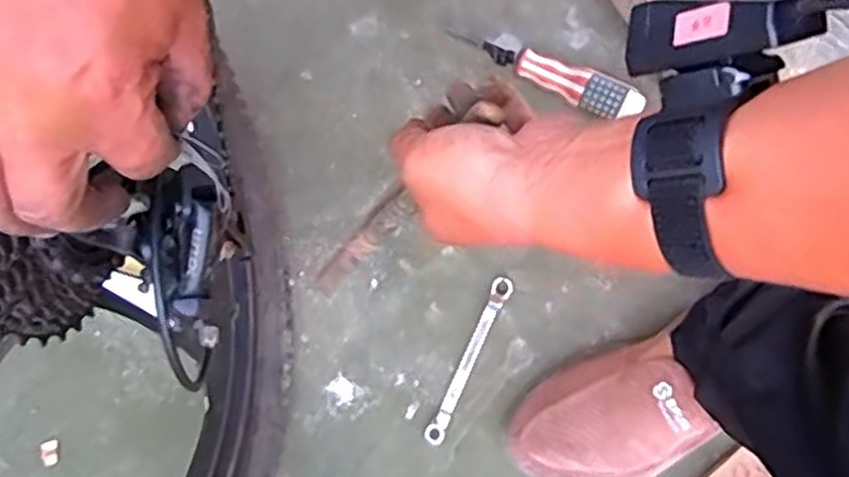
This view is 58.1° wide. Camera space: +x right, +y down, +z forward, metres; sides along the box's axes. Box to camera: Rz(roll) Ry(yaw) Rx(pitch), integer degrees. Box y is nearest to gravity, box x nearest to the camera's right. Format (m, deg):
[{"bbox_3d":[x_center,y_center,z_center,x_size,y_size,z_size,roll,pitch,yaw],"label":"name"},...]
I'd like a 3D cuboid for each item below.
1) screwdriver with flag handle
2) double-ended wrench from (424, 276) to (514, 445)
[{"bbox_3d":[0.098,-0.142,0.644,0.172,0.027,0.030,27,77,9],"label":"screwdriver with flag handle"},{"bbox_3d":[0.036,0.096,0.610,0.016,0.010,0.143,25,77,8],"label":"double-ended wrench"}]

